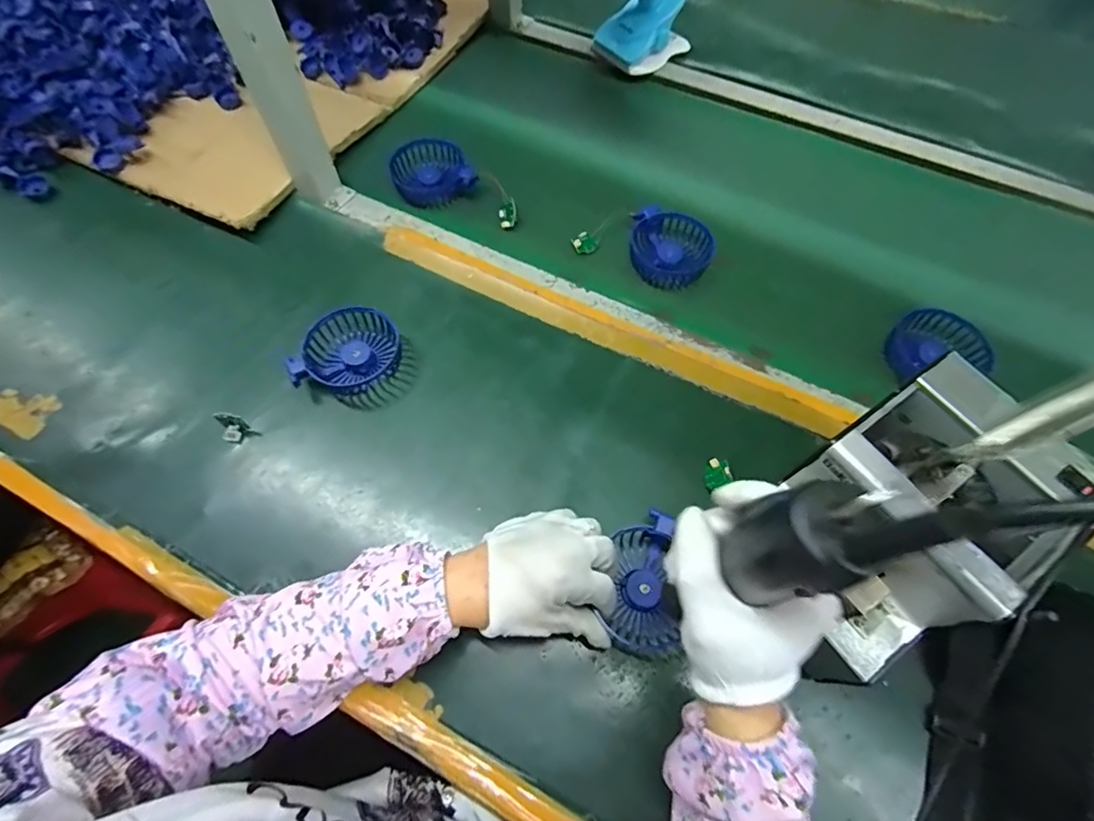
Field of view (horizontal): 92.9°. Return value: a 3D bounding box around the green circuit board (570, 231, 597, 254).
[{"bbox_3d":[0.042,-0.189,0.591,0.023,0.004,0.024,-36,99,-7],"label":"green circuit board"}]

